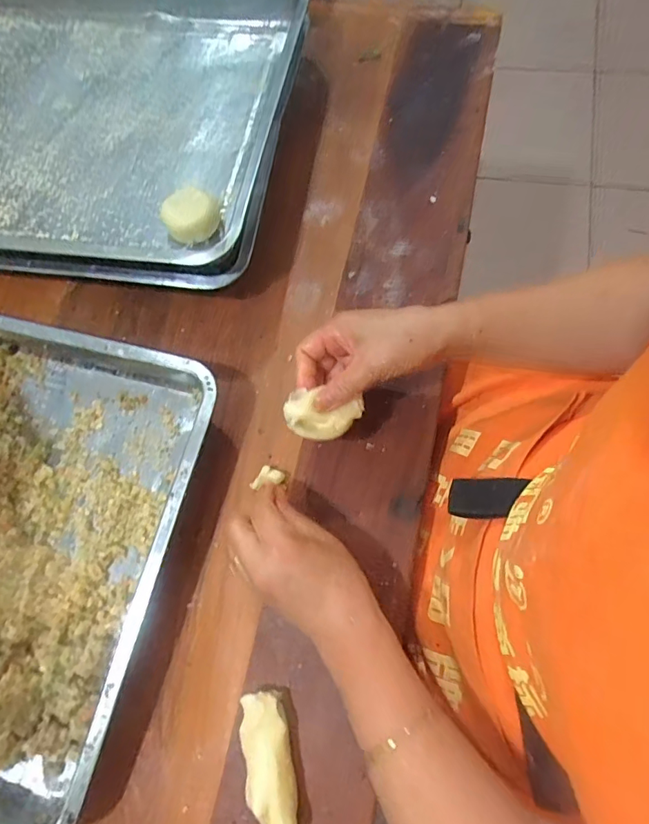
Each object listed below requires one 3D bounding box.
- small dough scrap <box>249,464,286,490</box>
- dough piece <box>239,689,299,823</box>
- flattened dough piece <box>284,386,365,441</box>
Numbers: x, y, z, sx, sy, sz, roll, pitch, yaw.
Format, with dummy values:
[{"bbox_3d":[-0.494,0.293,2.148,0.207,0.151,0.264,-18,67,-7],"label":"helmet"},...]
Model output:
[{"bbox_3d":[-0.054,0.059,0.451,0.033,0.009,0.018,-18,75,-3],"label":"small dough scrap"},{"bbox_3d":[-0.043,0.270,0.377,0.037,0.027,0.095,-11,71,2],"label":"dough piece"},{"bbox_3d":[-0.001,0.004,0.405,0.062,0.023,0.037,9,76,4],"label":"flattened dough piece"}]

